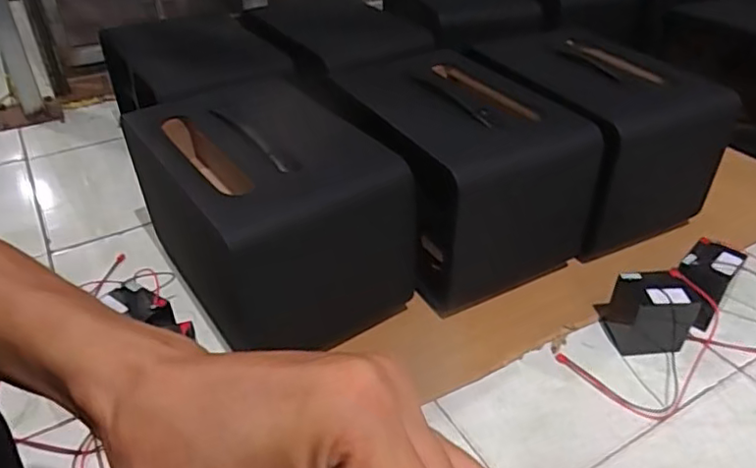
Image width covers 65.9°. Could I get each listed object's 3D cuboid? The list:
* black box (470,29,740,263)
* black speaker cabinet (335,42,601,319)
[{"bbox_3d":[0.375,-0.178,1.078,0.279,0.268,0.375,-18,40,-20],"label":"black box"},{"bbox_3d":[0.106,-0.126,1.041,0.314,0.282,0.484,-12,39,-16],"label":"black speaker cabinet"}]

